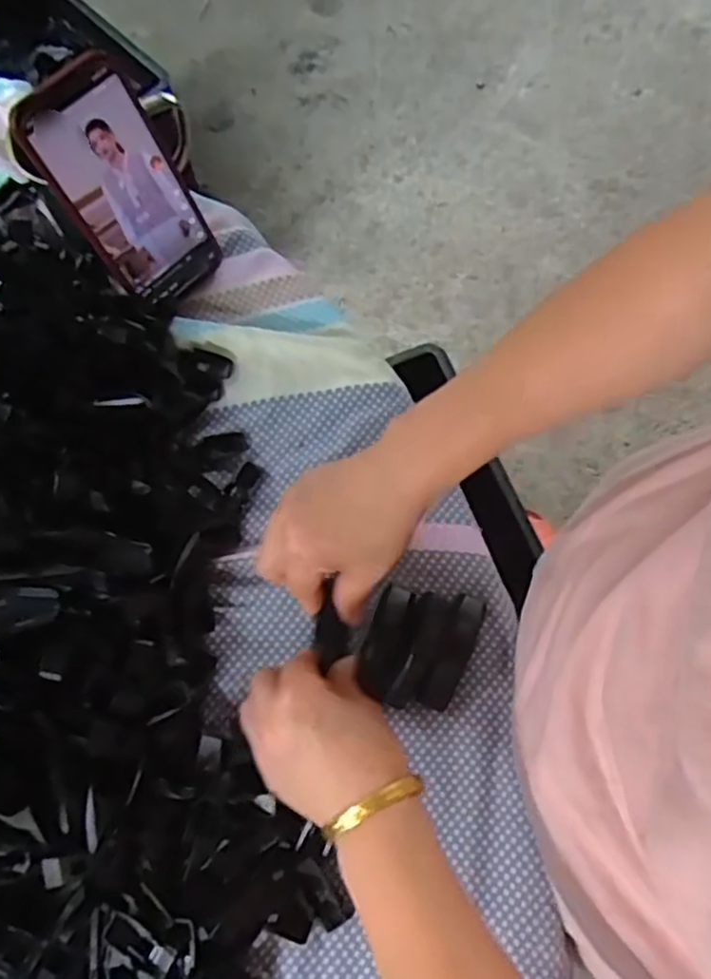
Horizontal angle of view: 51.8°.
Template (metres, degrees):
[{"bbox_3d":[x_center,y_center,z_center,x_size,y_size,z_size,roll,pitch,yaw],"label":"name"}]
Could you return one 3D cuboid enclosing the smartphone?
[{"bbox_3d":[-0.150,-0.197,0.488,0.076,0.158,0.011,-44,51,-11],"label":"smartphone"}]

